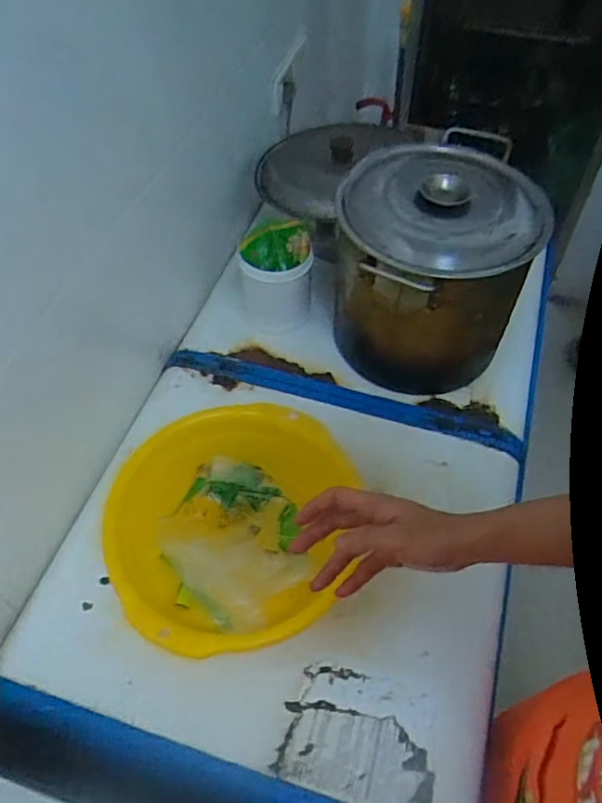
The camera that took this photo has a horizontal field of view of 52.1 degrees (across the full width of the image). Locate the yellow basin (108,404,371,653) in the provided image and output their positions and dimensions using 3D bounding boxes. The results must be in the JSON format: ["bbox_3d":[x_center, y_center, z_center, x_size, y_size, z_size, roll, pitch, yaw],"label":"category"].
[{"bbox_3d":[-0.079,0.152,0.735,0.276,0.106,0.281,0,53,0],"label":"yellow basin"}]

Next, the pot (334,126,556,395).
[{"bbox_3d":[0.185,-0.193,0.902,0.273,0.250,0.283,0,53,0],"label":"pot"}]

